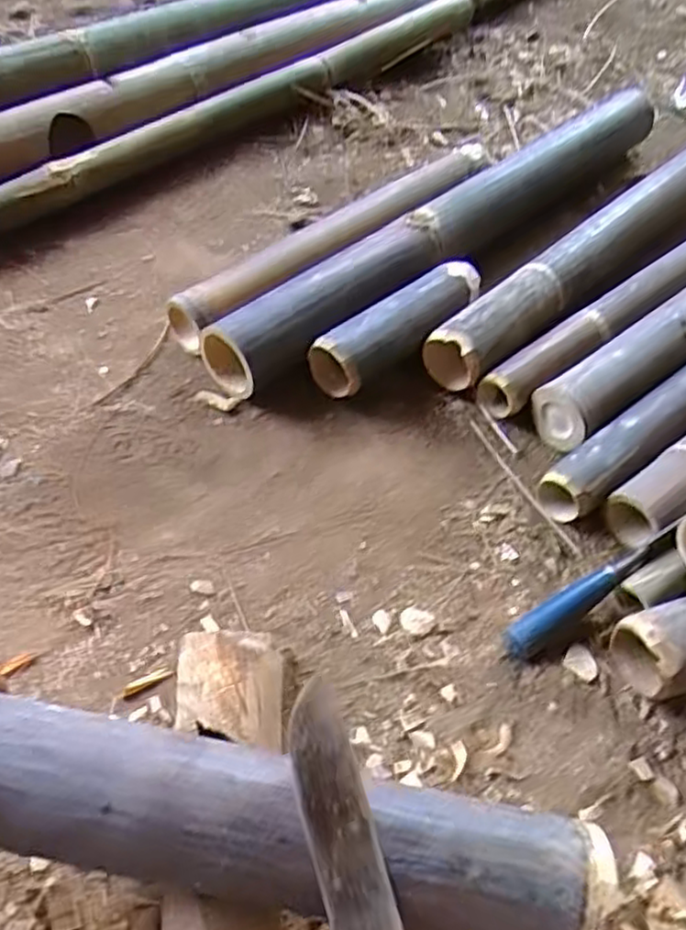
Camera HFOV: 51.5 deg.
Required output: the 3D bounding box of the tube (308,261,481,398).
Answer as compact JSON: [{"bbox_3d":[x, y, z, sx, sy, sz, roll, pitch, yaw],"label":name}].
[{"bbox_3d":[0.061,-0.140,0.719,0.220,0.066,0.058,-37,64,-26],"label":"tube"}]

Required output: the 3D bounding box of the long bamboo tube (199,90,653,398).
[{"bbox_3d":[0.148,-0.290,0.826,0.075,0.064,0.745,40,61,22],"label":"long bamboo tube"}]

